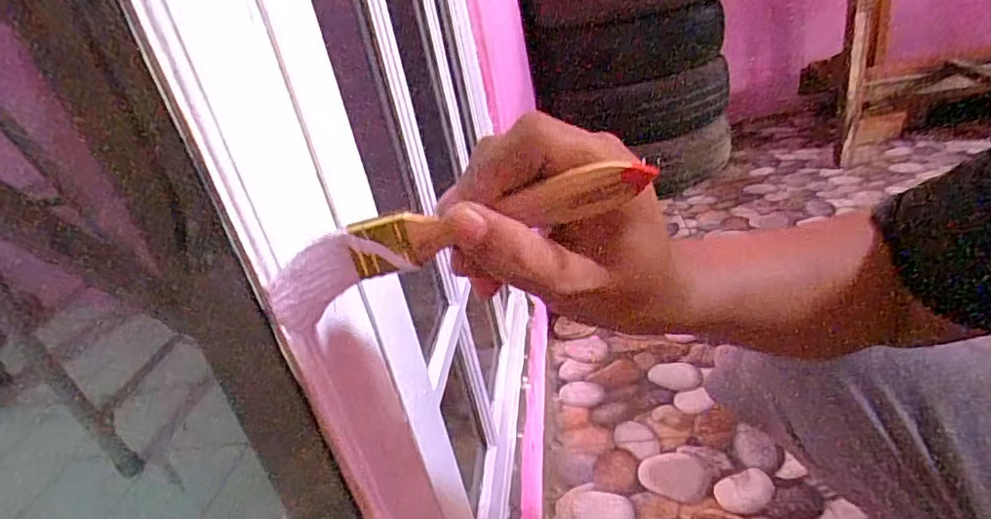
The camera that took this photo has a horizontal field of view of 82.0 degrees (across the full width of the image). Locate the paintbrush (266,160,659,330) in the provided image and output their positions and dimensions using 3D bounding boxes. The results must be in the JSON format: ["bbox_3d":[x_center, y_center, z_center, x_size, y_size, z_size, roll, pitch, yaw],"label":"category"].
[{"bbox_3d":[-0.021,-0.007,0.226,0.162,0.031,0.013,-16,25,17],"label":"paintbrush"}]

